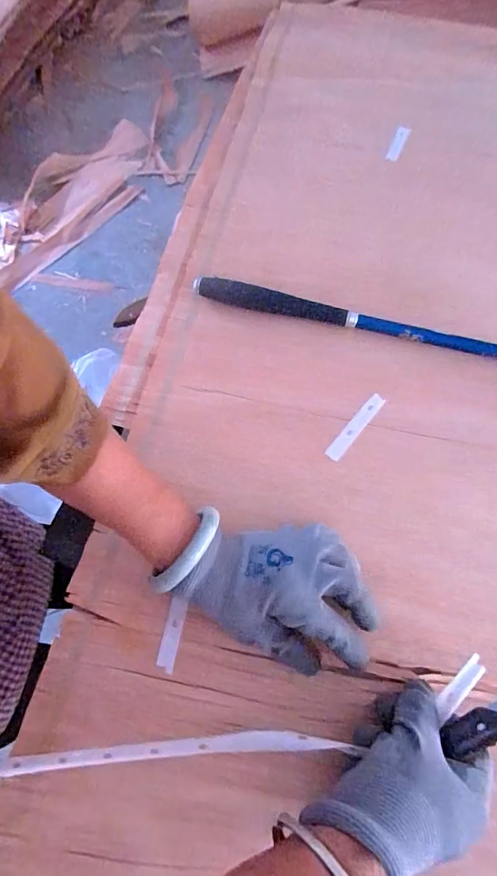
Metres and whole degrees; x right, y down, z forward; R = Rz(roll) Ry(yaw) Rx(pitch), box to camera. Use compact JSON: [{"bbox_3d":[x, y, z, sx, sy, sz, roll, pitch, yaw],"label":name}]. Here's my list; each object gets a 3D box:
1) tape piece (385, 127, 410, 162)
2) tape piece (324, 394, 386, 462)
[{"bbox_3d":[0.179,-0.352,0.514,0.014,0.004,0.062,22,71,8],"label":"tape piece"},{"bbox_3d":[0.099,-0.010,0.397,0.013,0.005,0.077,39,74,14],"label":"tape piece"}]

